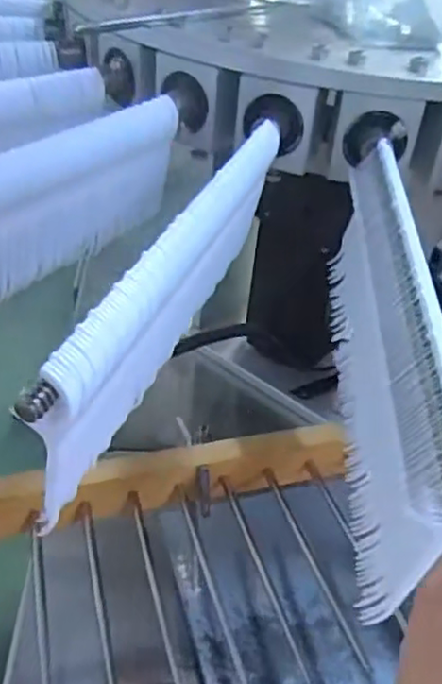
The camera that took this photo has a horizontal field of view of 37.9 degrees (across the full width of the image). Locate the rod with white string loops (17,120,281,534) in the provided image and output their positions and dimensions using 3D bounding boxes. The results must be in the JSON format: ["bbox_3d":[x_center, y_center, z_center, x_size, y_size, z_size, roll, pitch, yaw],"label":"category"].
[{"bbox_3d":[-0.013,-0.025,0.251,0.010,0.057,0.208,16,40,12],"label":"rod with white string loops"}]

